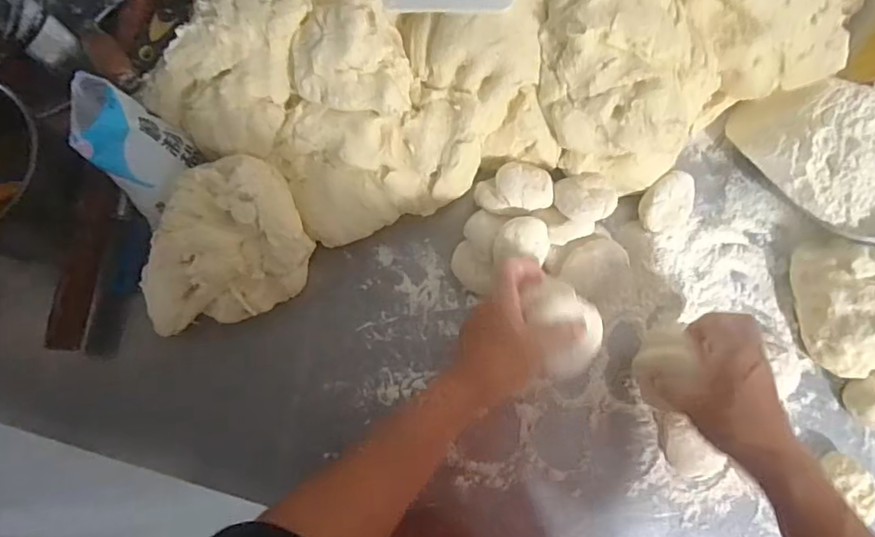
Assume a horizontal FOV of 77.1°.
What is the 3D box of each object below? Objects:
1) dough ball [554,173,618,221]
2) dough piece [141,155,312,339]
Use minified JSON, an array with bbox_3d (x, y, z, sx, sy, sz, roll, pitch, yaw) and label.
[{"bbox_3d":[0.143,-0.068,0.531,0.057,0.033,0.051,0,79,1],"label":"dough ball"},{"bbox_3d":[-0.209,-0.018,0.518,0.173,0.093,0.133,-25,79,-4],"label":"dough piece"}]

